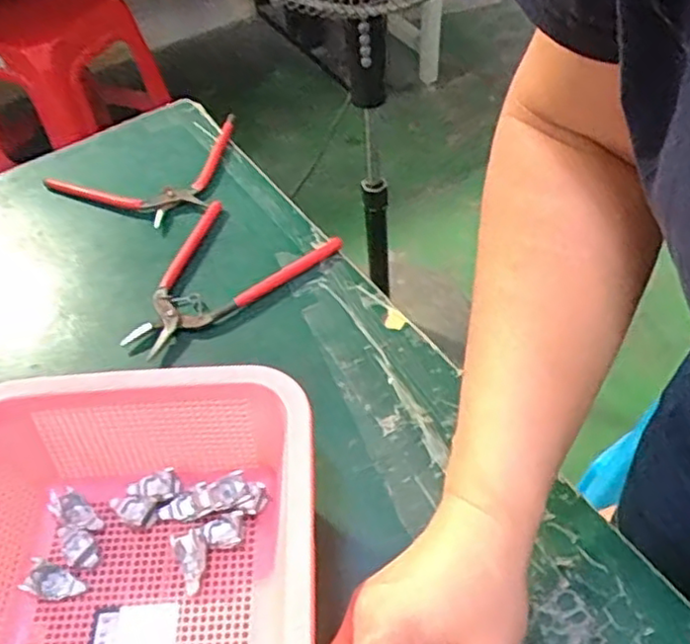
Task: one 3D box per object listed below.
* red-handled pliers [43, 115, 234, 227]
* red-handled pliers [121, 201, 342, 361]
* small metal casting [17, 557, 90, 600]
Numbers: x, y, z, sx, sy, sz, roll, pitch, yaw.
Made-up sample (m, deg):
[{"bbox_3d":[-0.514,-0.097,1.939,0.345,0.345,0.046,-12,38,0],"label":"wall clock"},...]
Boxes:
[{"bbox_3d":[-0.157,-0.122,0.579,0.170,0.007,0.099,-25,54,-16],"label":"red-handled pliers"},{"bbox_3d":[-0.084,-0.028,0.490,0.106,0.015,0.144,19,55,18],"label":"red-handled pliers"},{"bbox_3d":[-0.153,0.138,0.361,0.030,0.014,0.018,9,52,12],"label":"small metal casting"}]

